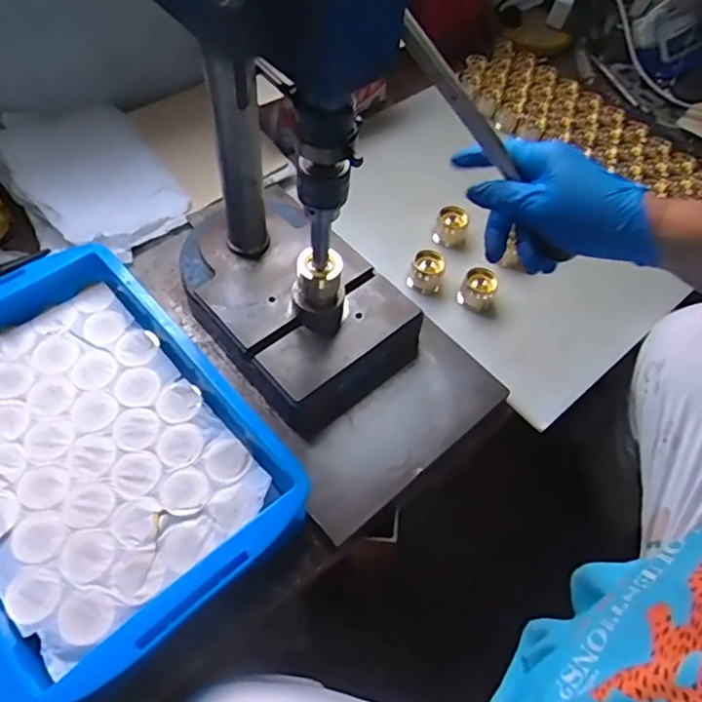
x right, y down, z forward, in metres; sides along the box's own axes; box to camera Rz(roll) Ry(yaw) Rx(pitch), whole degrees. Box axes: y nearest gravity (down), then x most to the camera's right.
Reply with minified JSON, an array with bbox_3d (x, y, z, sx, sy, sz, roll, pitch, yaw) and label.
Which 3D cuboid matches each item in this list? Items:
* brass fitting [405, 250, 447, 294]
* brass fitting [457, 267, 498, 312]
[{"bbox_3d":[0.091,-0.097,0.692,0.040,0.029,0.040,17,58,6],"label":"brass fitting"},{"bbox_3d":[0.151,-0.074,0.681,0.040,0.040,0.033,26,60,11],"label":"brass fitting"}]

